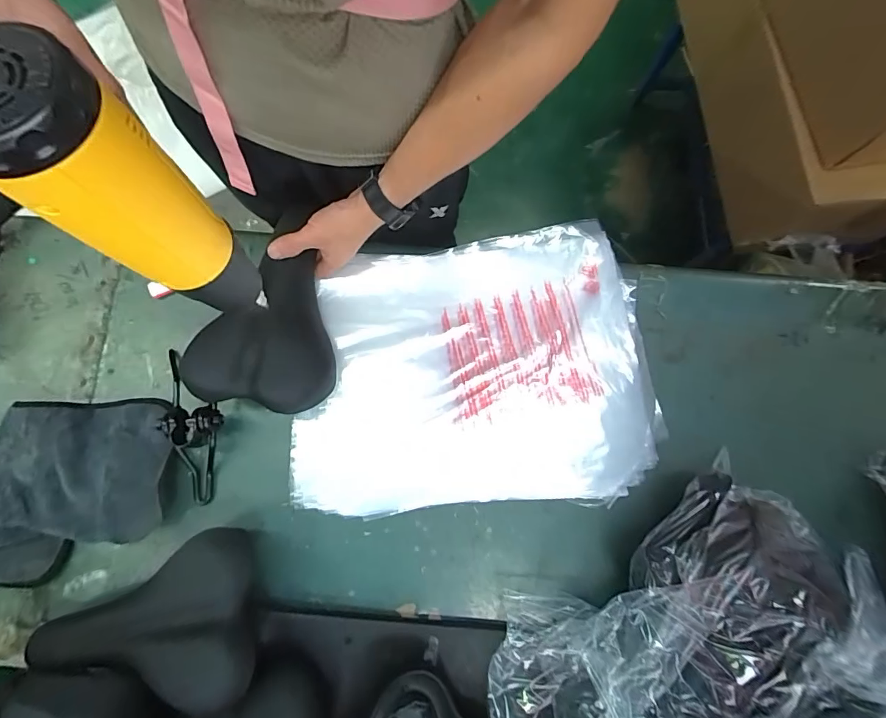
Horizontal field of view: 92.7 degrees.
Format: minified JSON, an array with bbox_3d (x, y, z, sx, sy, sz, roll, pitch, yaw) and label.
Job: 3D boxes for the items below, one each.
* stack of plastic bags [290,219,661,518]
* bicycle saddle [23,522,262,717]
[{"bbox_3d":[0.037,0.010,0.528,0.429,0.019,0.326,-4,79,-1],"label":"stack of plastic bags"},{"bbox_3d":[-0.297,0.282,0.418,0.231,0.075,0.144,-25,42,6],"label":"bicycle saddle"}]

